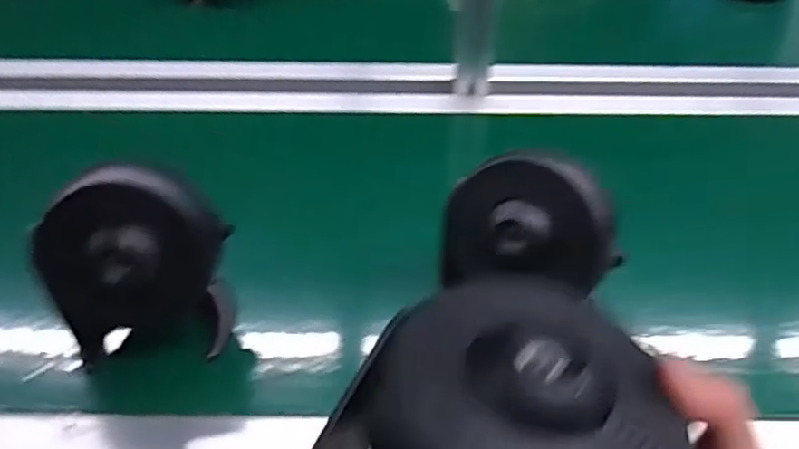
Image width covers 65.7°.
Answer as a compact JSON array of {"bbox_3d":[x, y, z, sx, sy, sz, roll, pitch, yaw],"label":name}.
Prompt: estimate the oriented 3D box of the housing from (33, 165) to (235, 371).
[{"bbox_3d":[-0.182,0.041,0.439,0.110,0.173,0.061,-3,40,-3],"label":"housing"}]

